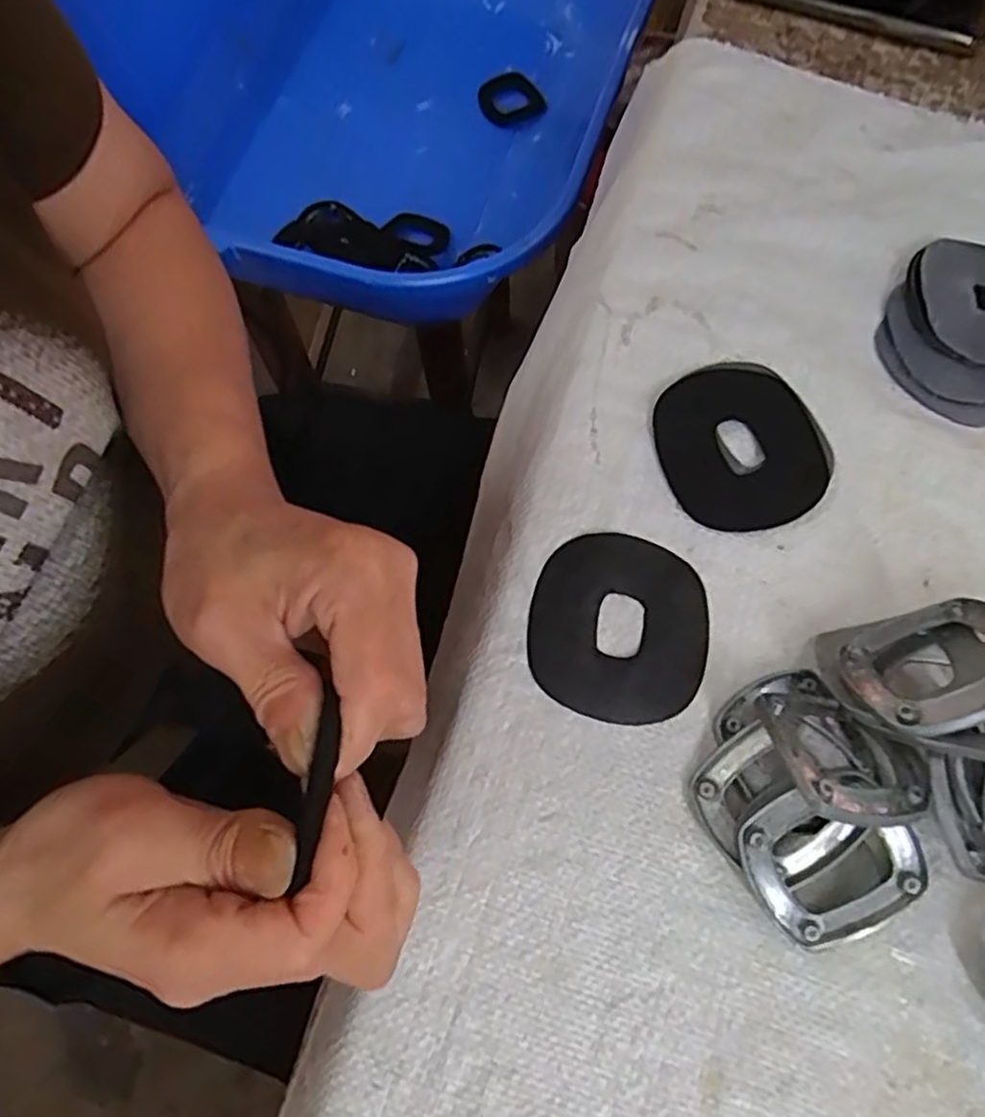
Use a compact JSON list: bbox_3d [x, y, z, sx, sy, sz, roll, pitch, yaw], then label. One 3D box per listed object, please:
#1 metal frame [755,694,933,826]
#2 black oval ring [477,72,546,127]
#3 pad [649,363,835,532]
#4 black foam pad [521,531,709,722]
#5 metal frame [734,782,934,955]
[{"bbox_3d":[0.132,0.073,0.271,0.061,0.010,0.055,11,38,-15],"label":"metal frame"},{"bbox_3d":[0.020,-0.471,0.737,0.067,0.014,0.069,-6,71,-4],"label":"black oval ring"},{"bbox_3d":[0.119,-0.055,0.342,0.082,0.004,0.082,-15,72,-7],"label":"pad"},{"bbox_3d":[0.056,0.029,0.313,0.076,0.004,0.080,10,71,1],"label":"black foam pad"},{"bbox_3d":[0.126,0.114,0.269,0.059,0.006,0.059,-31,84,7],"label":"metal frame"}]

